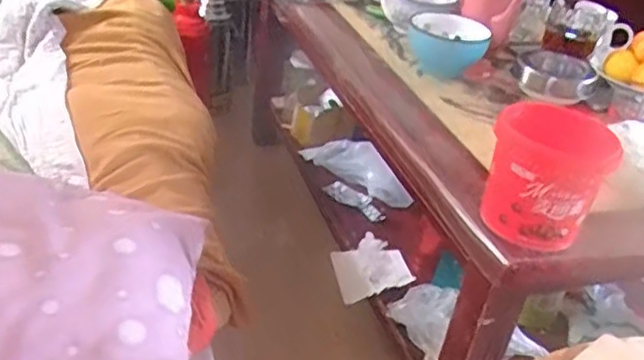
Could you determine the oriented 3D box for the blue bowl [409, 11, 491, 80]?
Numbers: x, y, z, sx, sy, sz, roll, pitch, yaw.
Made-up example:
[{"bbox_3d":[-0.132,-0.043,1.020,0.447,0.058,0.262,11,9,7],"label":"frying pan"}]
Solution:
[{"bbox_3d":[0.217,-0.234,1.163,0.133,0.079,0.107,9,33,3],"label":"blue bowl"}]

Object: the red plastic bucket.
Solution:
[{"bbox_3d":[0.251,0.000,0.759,0.123,0.142,0.112,5,33,-3],"label":"red plastic bucket"}]

